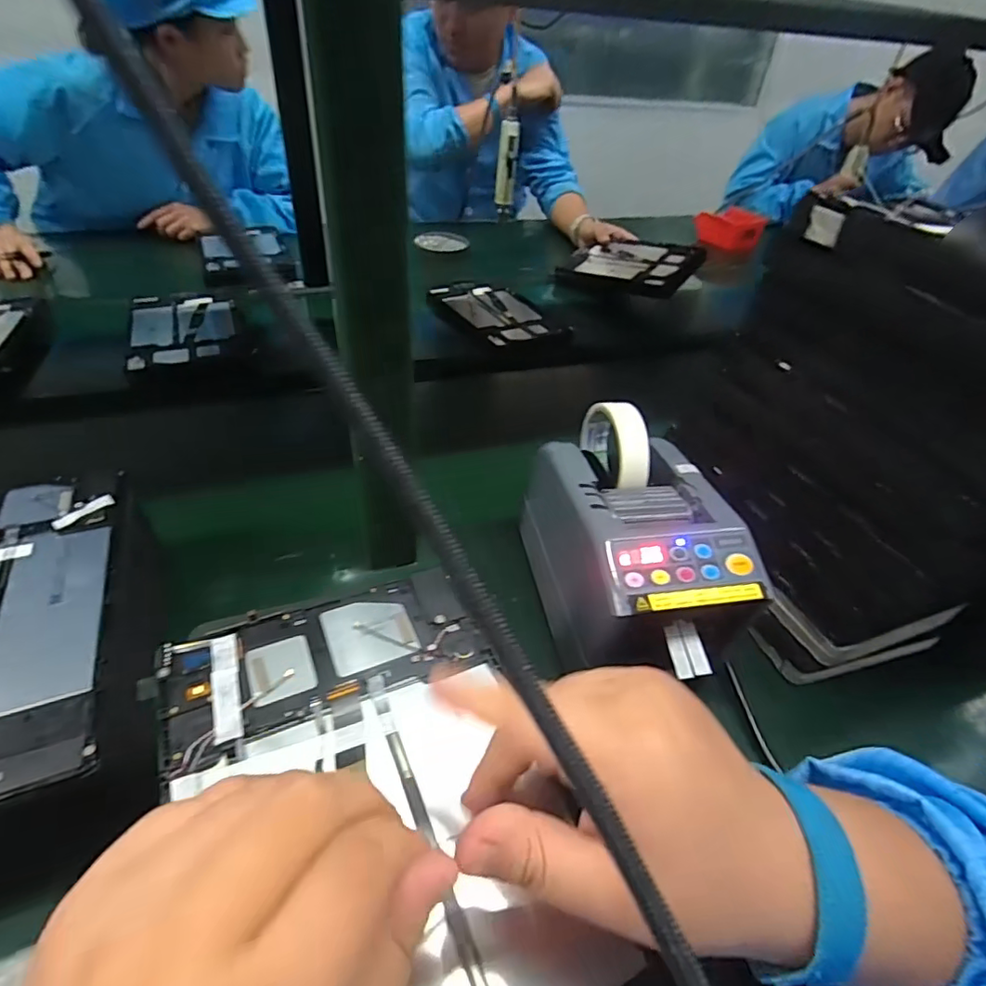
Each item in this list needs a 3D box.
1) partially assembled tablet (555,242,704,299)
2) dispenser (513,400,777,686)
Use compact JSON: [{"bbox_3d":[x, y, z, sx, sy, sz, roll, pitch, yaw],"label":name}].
[{"bbox_3d":[0.258,-0.437,1.028,0.251,0.024,0.171,26,57,35],"label":"partially assembled tablet"},{"bbox_3d":[0.100,0.038,0.405,0.114,0.143,0.208,-5,42,-11],"label":"dispenser"}]

